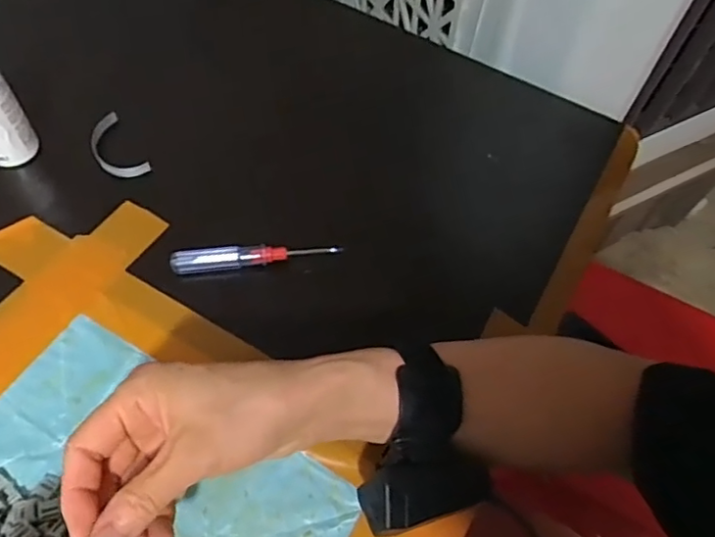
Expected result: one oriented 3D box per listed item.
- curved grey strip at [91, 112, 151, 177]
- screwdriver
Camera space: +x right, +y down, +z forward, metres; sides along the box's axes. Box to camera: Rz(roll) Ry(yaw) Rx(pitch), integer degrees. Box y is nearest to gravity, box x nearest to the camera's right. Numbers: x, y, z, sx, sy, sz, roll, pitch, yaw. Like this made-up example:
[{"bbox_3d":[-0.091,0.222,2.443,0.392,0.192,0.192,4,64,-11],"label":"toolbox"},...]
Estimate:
[{"bbox_3d":[-0.197,-0.096,0.478,0.032,0.014,0.068,-30,65,-20],"label":"curved grey strip"},{"bbox_3d":[-0.076,-0.011,0.429,0.117,0.017,0.016,-3,59,-6],"label":"screwdriver"}]

